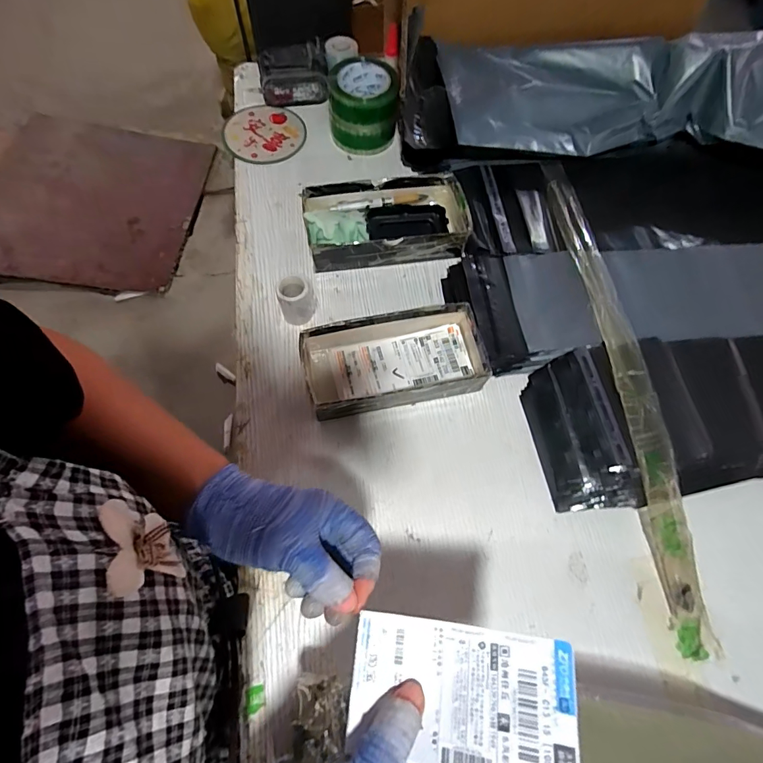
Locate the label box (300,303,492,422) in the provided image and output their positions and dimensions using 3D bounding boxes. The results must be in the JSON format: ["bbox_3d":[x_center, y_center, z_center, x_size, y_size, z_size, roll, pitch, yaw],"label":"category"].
[{"bbox_3d":[0.019,-0.026,0.535,0.226,0.054,0.112,-11,67,-8],"label":"label box"}]

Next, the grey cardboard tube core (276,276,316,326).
[{"bbox_3d":[-0.109,-0.103,0.554,0.042,0.062,0.042,1,66,-2],"label":"grey cardboard tube core"}]

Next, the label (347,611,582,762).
[{"bbox_3d":[0.046,0.188,0.256,0.129,0.008,0.074,0,62,15],"label":"label"}]

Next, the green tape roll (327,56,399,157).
[{"bbox_3d":[-0.028,-0.438,0.683,0.105,0.087,0.102,0,66,-3],"label":"green tape roll"}]

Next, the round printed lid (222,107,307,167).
[{"bbox_3d":[-0.196,-0.412,0.712,0.129,0.012,0.116,-39,80,-16],"label":"round printed lid"}]

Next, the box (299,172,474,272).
[{"bbox_3d":[0.007,-0.226,0.616,0.227,0.052,0.116,-6,66,-5],"label":"box"}]

